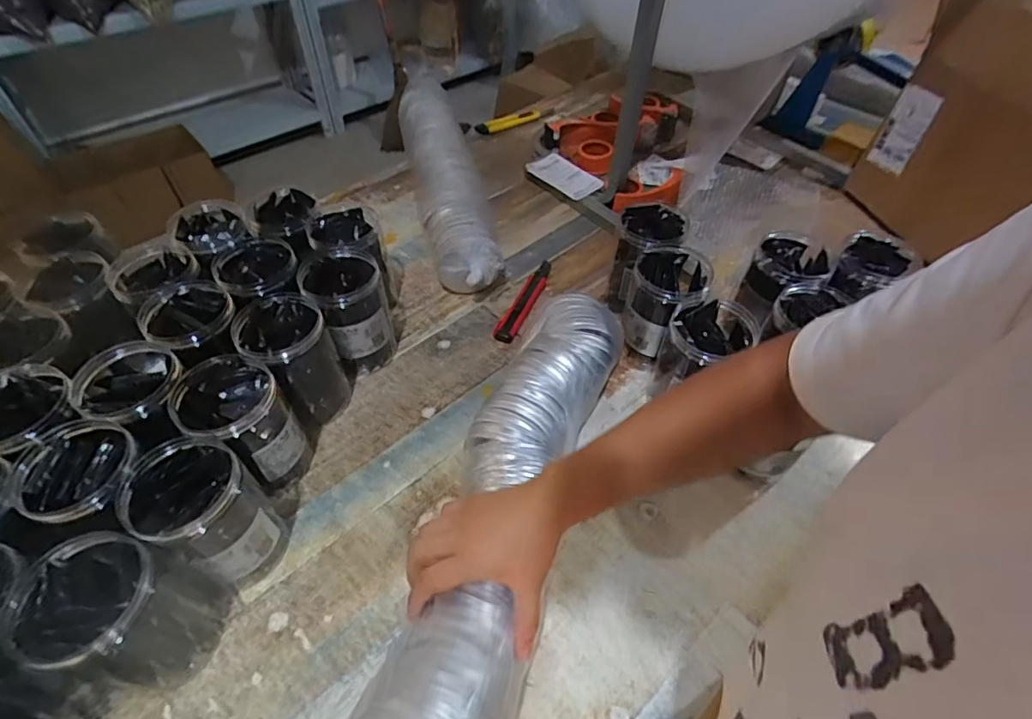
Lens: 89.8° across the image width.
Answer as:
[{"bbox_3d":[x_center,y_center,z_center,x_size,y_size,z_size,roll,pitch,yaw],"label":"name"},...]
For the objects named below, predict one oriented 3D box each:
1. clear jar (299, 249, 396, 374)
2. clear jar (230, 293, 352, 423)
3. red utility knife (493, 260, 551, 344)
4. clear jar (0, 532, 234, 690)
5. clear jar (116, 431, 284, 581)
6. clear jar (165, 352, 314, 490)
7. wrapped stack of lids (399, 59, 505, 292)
[{"bbox_3d":[-0.213,-0.059,0.685,0.092,0.144,0.097,-18,53,-15],"label":"clear jar"},{"bbox_3d":[-0.263,0.006,0.629,0.093,0.145,0.095,-25,55,-20],"label":"clear jar"},{"bbox_3d":[0.016,-0.093,0.805,0.035,0.018,0.175,23,54,17],"label":"red utility knife"},{"bbox_3d":[-0.336,0.221,0.449,0.090,0.154,0.090,1,50,-1],"label":"clear jar"},{"bbox_3d":[-0.296,0.152,0.509,0.107,0.147,0.089,37,59,25],"label":"clear jar"},{"bbox_3d":[-0.292,0.076,0.569,0.091,0.150,0.097,1,50,-1],"label":"clear jar"},{"bbox_3d":[-0.131,-0.329,0.935,0.103,0.115,0.602,-10,51,-10],"label":"wrapped stack of lids"}]

